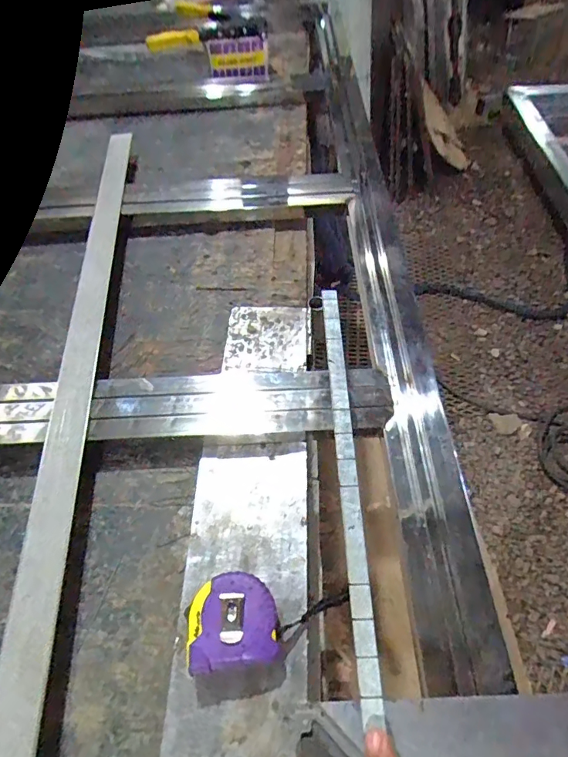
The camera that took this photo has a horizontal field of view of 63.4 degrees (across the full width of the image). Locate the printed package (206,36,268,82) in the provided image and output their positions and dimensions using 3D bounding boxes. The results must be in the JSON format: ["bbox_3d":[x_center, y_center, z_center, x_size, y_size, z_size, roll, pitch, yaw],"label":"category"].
[{"bbox_3d":[-0.095,-0.672,0.978,0.122,0.089,0.030,-7,55,-2],"label":"printed package"}]

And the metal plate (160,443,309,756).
[{"bbox_3d":[-0.036,0.201,0.402,0.109,0.006,0.292,0,55,3],"label":"metal plate"}]

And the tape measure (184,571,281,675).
[{"bbox_3d":[-0.043,0.202,0.383,0.071,0.037,0.067,-9,55,-3],"label":"tape measure"}]

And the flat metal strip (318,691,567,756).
[{"bbox_3d":[0.143,0.234,0.303,0.218,0.007,0.043,-3,57,2],"label":"flat metal strip"}]

